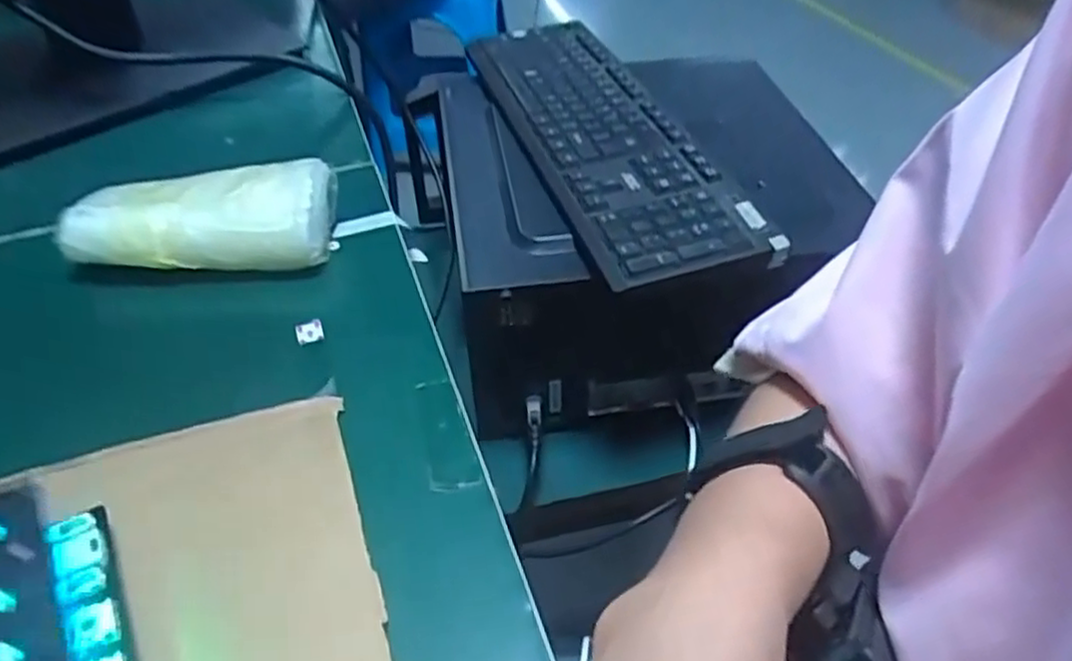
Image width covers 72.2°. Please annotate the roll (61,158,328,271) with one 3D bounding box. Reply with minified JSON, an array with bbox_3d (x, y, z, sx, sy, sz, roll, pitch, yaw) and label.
[{"bbox_3d":[-0.171,-0.056,0.375,0.130,0.037,0.049,-3,43,-1],"label":"roll"}]

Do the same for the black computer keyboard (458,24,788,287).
[{"bbox_3d":[0.053,-0.186,0.673,0.130,0.025,0.448,-13,44,-10],"label":"black computer keyboard"}]

